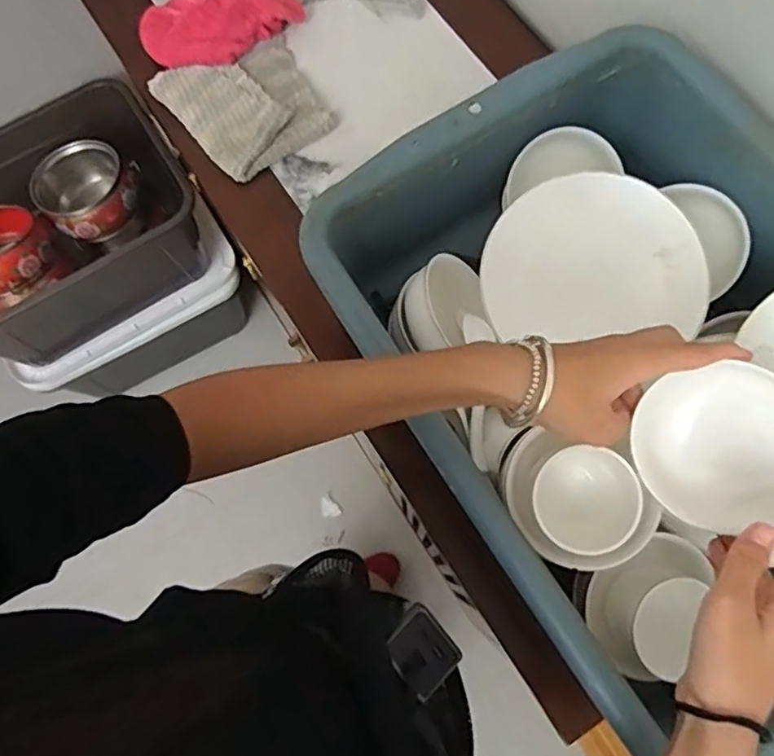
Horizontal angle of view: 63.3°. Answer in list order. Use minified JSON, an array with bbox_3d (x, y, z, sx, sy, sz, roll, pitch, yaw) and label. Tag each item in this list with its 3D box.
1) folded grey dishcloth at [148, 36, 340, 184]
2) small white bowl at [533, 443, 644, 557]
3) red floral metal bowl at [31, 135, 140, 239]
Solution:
[{"bbox_3d":[-0.158,-0.306,0.698,0.152,0.020,0.161,-31,75,-7],"label":"folded grey dishcloth"},{"bbox_3d":[0.161,0.097,0.501,0.075,0.040,0.081,-1,87,26],"label":"small white bowl"},{"bbox_3d":[-0.551,-0.341,1.164,0.160,0.092,0.159,-1,74,2],"label":"red floral metal bowl"}]

